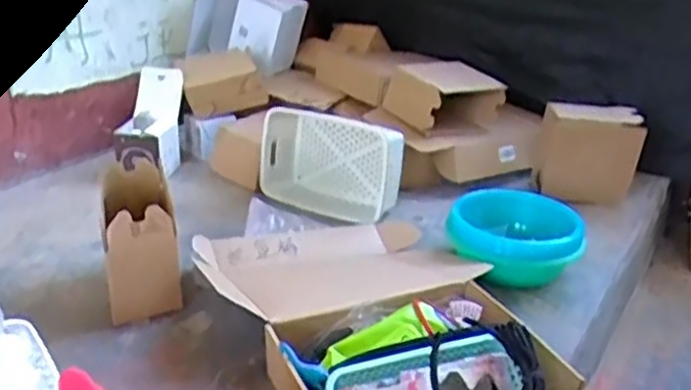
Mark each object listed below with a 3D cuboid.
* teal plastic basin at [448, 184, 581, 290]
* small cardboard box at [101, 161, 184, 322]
[{"bbox_3d":[0.299,0.072,1.291,0.233,0.103,0.202,9,24,16],"label":"teal plastic basin"},{"bbox_3d":[-0.328,0.074,1.164,0.106,0.173,0.205,-5,24,-16],"label":"small cardboard box"}]

